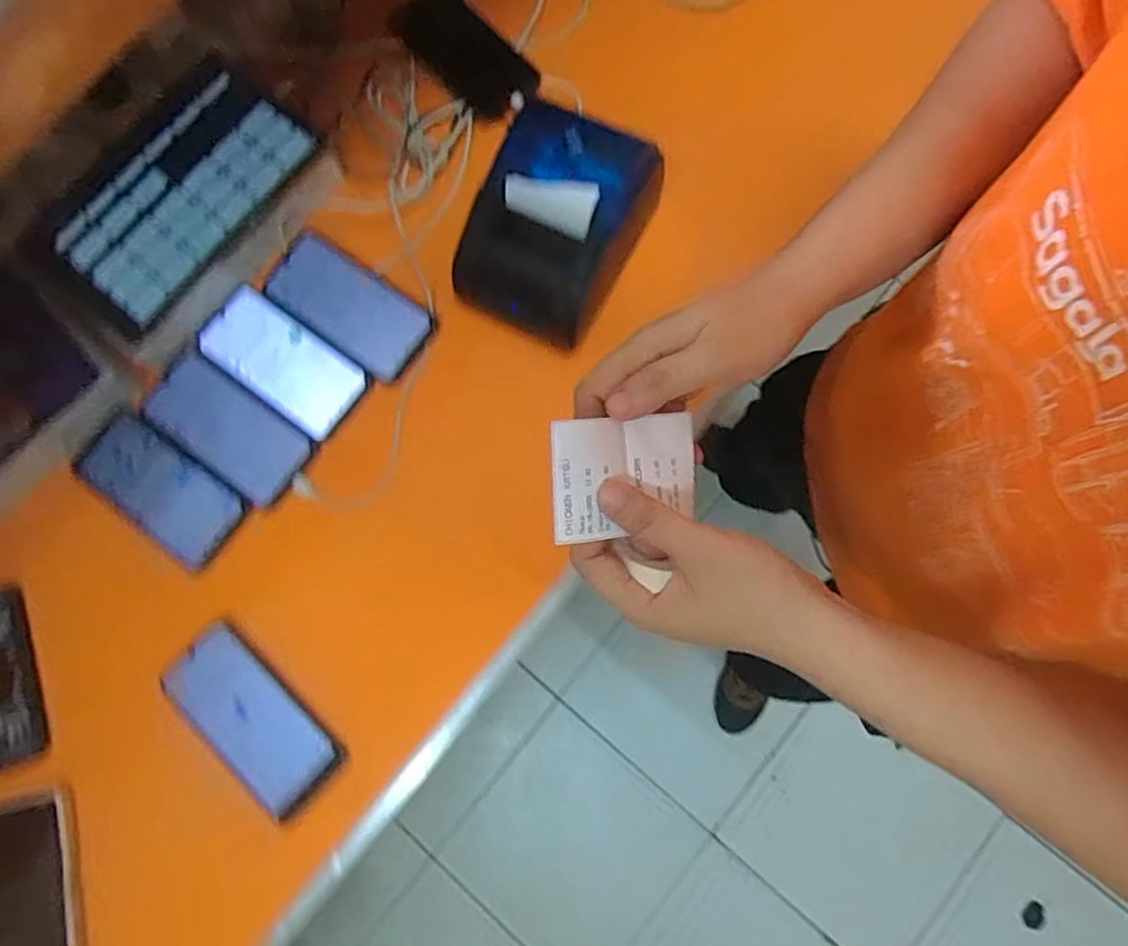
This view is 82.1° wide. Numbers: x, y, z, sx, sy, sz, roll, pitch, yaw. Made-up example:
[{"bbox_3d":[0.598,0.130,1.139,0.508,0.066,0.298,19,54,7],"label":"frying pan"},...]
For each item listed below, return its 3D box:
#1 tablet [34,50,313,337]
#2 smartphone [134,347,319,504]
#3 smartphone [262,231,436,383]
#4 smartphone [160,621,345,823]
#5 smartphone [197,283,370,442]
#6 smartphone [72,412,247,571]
[{"bbox_3d":[-0.367,-0.269,0.621,0.148,0.020,0.258,41,83,9],"label":"tablet"},{"bbox_3d":[-0.318,-0.044,0.607,0.162,0.011,0.080,36,83,10],"label":"smartphone"},{"bbox_3d":[-0.207,-0.160,0.620,0.164,0.014,0.078,36,86,9],"label":"smartphone"},{"bbox_3d":[-0.271,0.212,0.560,0.166,0.012,0.075,41,69,10],"label":"smartphone"},{"bbox_3d":[-0.269,-0.106,0.619,0.166,0.007,0.084,36,93,9],"label":"smartphone"},{"bbox_3d":[-0.376,0.015,0.602,0.153,0.006,0.082,38,88,3],"label":"smartphone"}]

